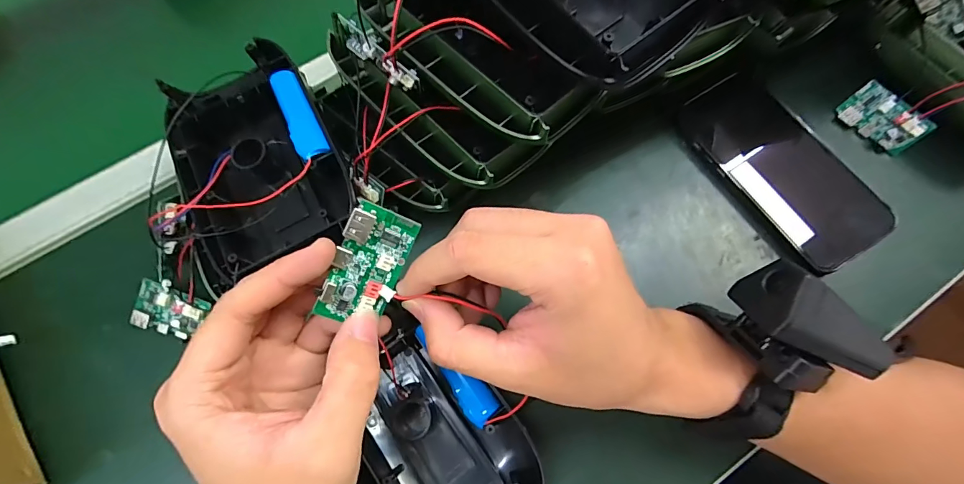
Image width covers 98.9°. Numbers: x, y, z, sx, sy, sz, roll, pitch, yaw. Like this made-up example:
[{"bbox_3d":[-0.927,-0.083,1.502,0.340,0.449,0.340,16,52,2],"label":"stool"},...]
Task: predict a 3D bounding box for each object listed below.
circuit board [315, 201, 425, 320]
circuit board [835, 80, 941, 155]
[{"bbox_3d":[-0.051,0.011,0.185,0.031,0.007,0.053,25,87,-21],"label":"circuit board"},{"bbox_3d":[0.310,-0.095,0.320,0.004,0.030,0.056,-22,67,-47],"label":"circuit board"}]

